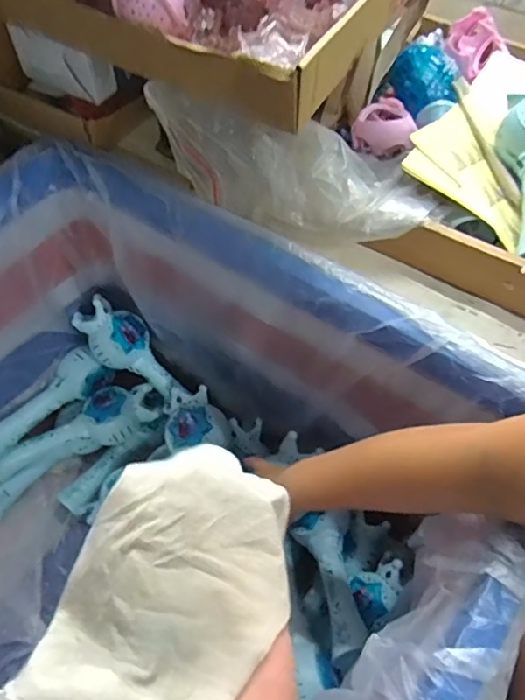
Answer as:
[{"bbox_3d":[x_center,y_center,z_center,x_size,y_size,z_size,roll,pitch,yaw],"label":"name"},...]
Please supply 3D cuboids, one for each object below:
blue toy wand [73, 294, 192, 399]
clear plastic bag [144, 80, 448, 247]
[{"bbox_3d":[-0.182,0.007,0.785,0.205,0.045,0.060,46,56,-22],"label":"blue toy wand"},{"bbox_3d":[0.030,-0.164,0.519,0.269,0.104,0.087,17,55,-5],"label":"clear plastic bag"}]

